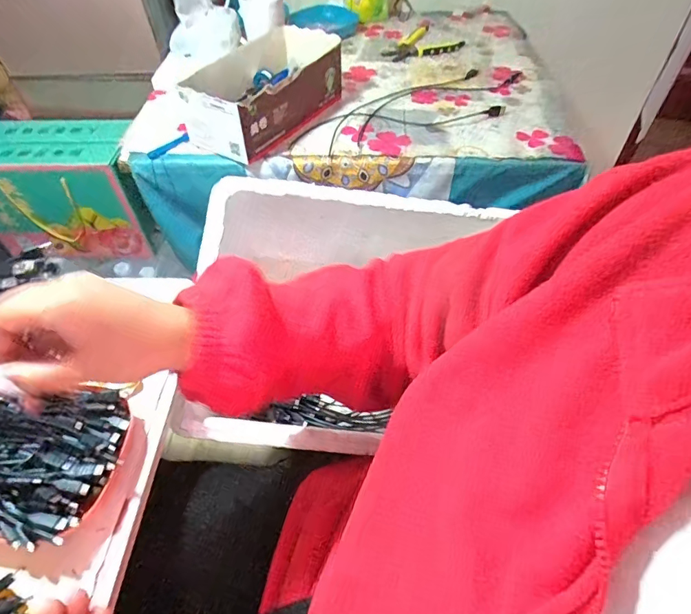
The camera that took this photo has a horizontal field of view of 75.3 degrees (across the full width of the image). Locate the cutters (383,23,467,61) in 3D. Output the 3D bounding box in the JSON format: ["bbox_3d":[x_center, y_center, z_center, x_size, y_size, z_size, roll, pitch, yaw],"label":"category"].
[{"bbox_3d":[0.157,-0.542,0.919,0.167,0.036,0.083,-6,51,-3],"label":"cutters"}]

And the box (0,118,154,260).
[{"bbox_3d":[-0.562,-0.237,0.929,0.326,0.233,0.158,3,52,4],"label":"box"}]

